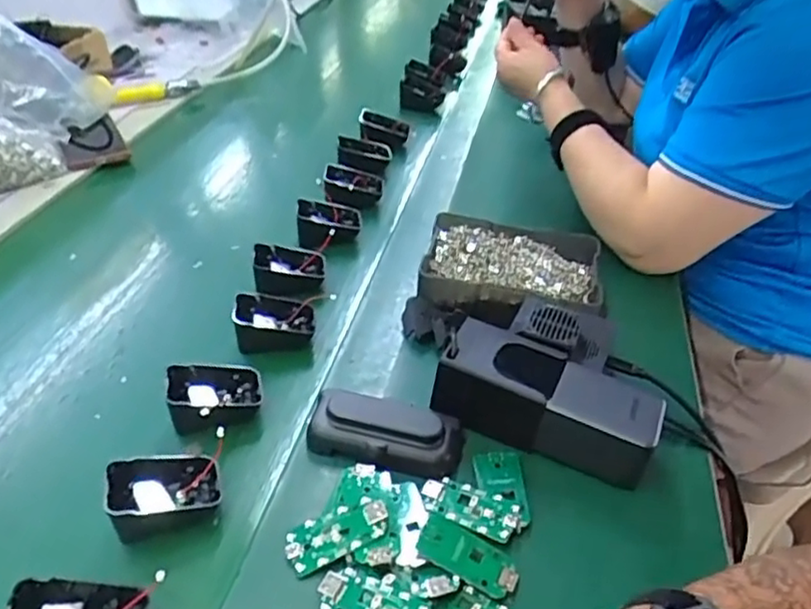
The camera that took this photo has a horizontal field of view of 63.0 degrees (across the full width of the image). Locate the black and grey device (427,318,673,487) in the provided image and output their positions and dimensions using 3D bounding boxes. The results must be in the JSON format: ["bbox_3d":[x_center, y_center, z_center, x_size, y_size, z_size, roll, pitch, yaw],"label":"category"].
[{"bbox_3d":[0.103,0.068,0.478,0.154,0.058,0.064,17,40,22],"label":"black and grey device"}]

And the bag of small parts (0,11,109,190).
[{"bbox_3d":[-0.452,-0.229,0.744,0.190,0.192,0.061,-15,39,-19],"label":"bag of small parts"}]

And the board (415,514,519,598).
[{"bbox_3d":[0.038,0.153,0.403,0.062,0.004,0.032,29,40,14],"label":"board"}]

